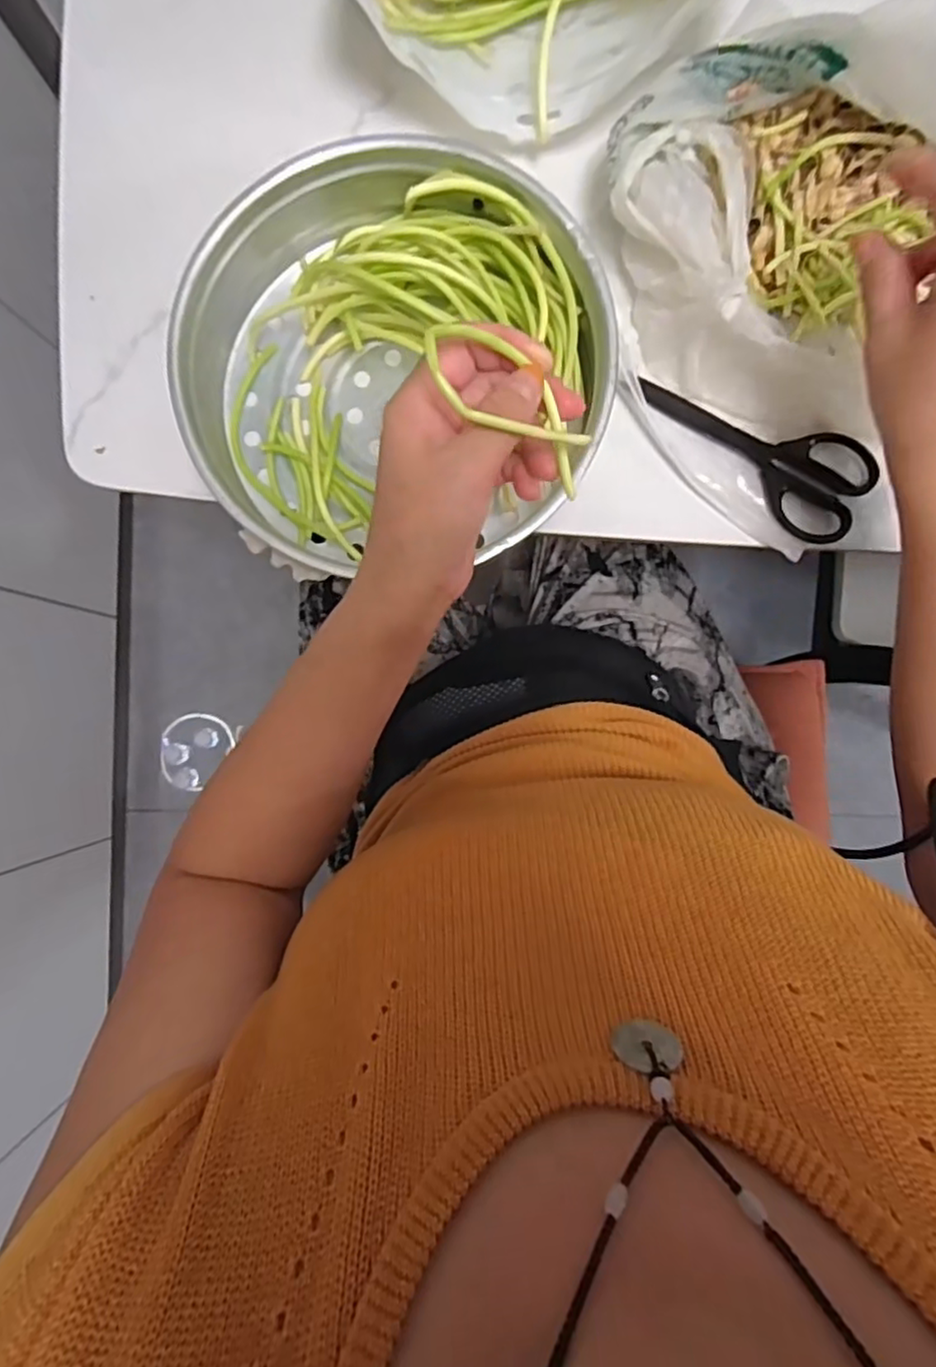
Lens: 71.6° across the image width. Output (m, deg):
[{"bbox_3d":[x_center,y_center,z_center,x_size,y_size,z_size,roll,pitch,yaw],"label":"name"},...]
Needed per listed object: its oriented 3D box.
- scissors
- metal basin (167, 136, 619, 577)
[{"bbox_3d":[0.182,-0.150,0.422,0.157,0.013,0.062,27,89,3],"label":"scissors"},{"bbox_3d":[-0.043,-0.196,0.407,0.253,0.069,0.240,0,88,2],"label":"metal basin"}]

